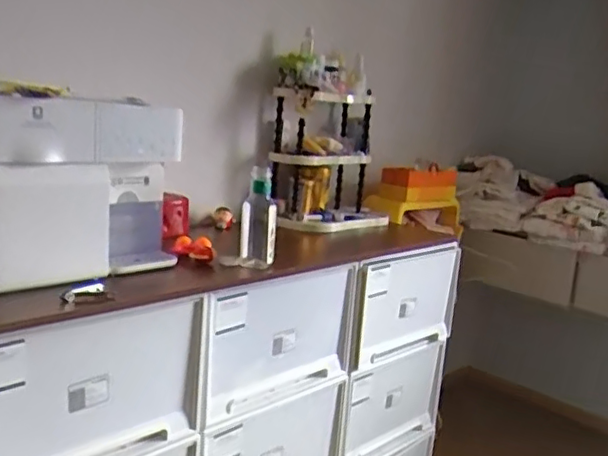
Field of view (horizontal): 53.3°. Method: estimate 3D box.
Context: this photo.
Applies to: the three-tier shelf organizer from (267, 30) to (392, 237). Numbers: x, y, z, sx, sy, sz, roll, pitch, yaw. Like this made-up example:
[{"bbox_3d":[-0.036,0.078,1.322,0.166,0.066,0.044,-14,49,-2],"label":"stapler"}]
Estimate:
[{"bbox_3d":[0.078,-0.253,1.691,0.310,0.471,0.315,5,11,3],"label":"three-tier shelf organizer"}]

